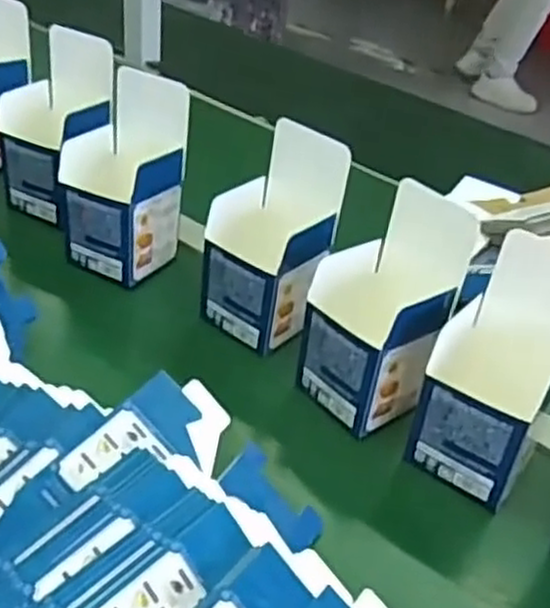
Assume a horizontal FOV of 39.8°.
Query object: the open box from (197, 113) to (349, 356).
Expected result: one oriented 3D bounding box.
[{"bbox_3d":[0.000,-0.059,0.675,0.104,0.163,0.107,27,43,26],"label":"open box"}]

